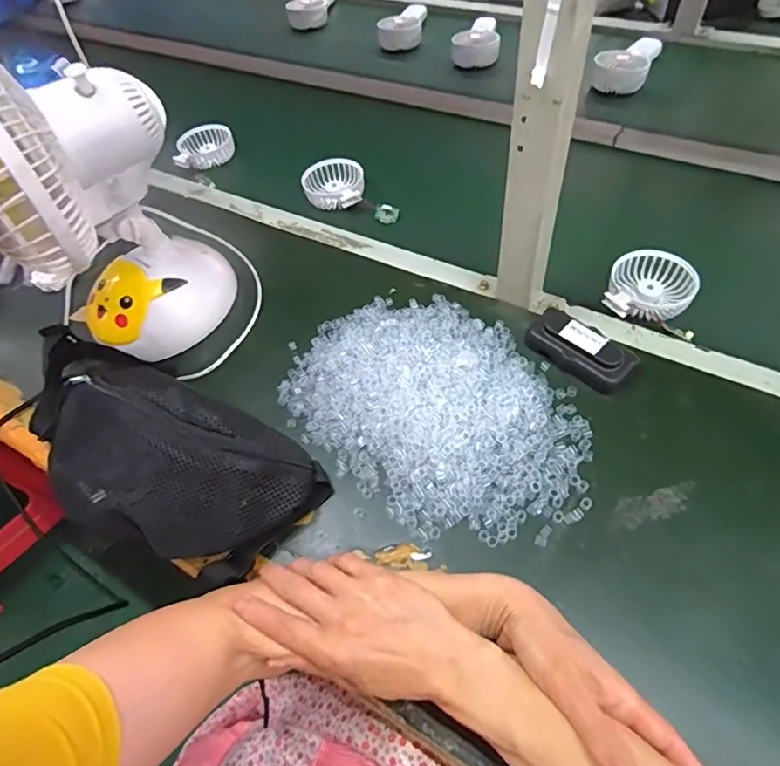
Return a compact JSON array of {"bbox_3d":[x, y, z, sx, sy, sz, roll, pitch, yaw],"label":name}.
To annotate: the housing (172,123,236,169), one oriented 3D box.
[{"bbox_3d":[-0.316,-0.398,0.871,0.100,0.034,0.083,-26,56,-11],"label":"housing"}]

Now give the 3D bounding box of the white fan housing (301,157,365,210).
[{"bbox_3d":[-0.084,-0.295,0.771,0.091,0.033,0.097,-2,55,6],"label":"white fan housing"}]

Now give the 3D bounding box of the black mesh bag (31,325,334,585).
[{"bbox_3d":[-0.253,0.050,0.492,0.376,0.073,0.153,24,61,22],"label":"black mesh bag"}]

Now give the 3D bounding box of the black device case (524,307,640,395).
[{"bbox_3d":[0.189,-0.035,0.521,0.046,0.029,0.104,-39,59,-19],"label":"black device case"}]

